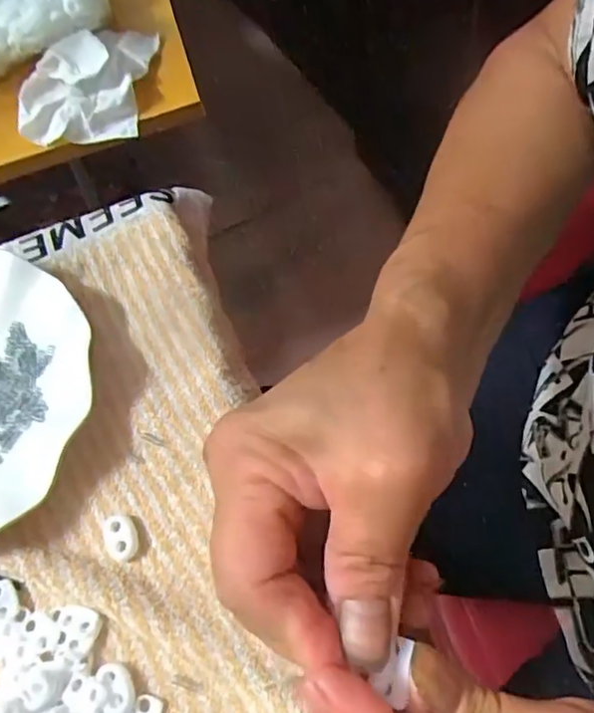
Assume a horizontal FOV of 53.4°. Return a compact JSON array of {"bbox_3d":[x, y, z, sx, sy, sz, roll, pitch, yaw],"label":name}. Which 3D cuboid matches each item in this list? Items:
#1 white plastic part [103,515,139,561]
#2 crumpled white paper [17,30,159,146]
[{"bbox_3d":[-0.085,0.087,0.286,0.014,0.006,0.023,-31,60,-7],"label":"white plastic part"},{"bbox_3d":[-0.154,-0.205,0.426,0.084,0.028,0.106,-1,61,10],"label":"crumpled white paper"}]

